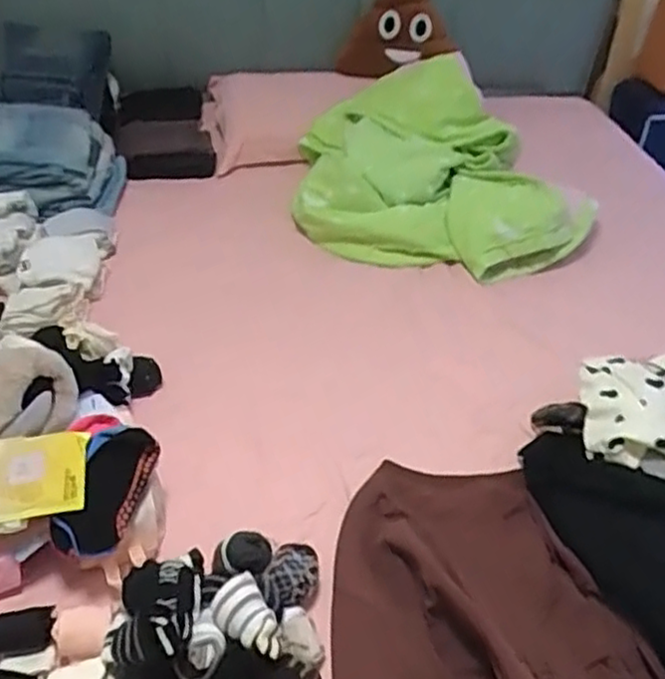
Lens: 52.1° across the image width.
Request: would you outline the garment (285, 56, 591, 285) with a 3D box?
[{"bbox_3d":[0.239,-0.388,1.546,0.633,0.250,0.560,4,41,0],"label":"garment"}]

